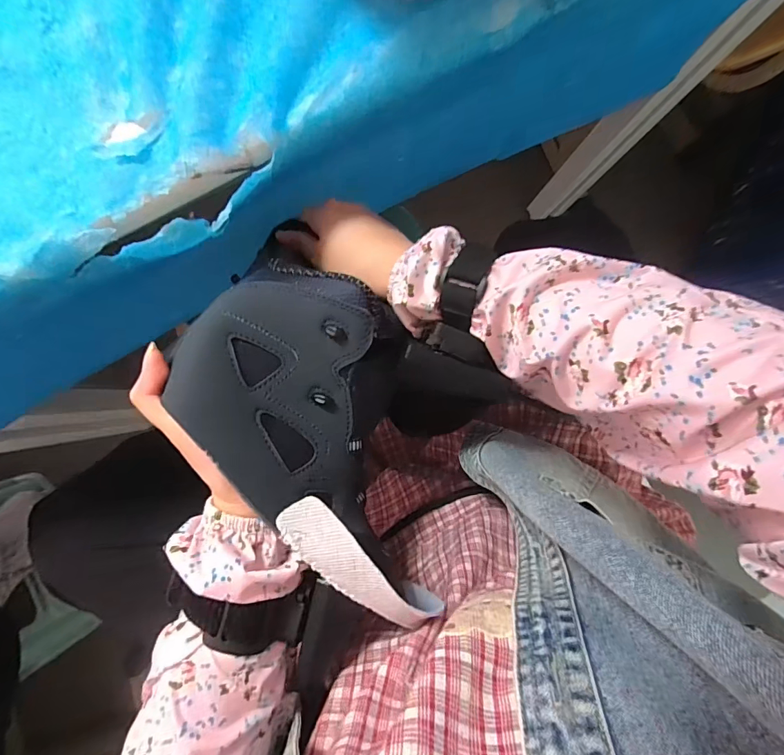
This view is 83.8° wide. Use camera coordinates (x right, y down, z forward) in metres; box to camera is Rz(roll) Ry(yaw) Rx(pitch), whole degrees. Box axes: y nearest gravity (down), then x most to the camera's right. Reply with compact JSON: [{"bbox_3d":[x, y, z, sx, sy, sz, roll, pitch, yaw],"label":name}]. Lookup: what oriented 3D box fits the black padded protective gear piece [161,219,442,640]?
[{"bbox_3d":[-0.049,0.027,0.253,0.115,0.066,0.190,-13,90,-4],"label":"black padded protective gear piece"}]

